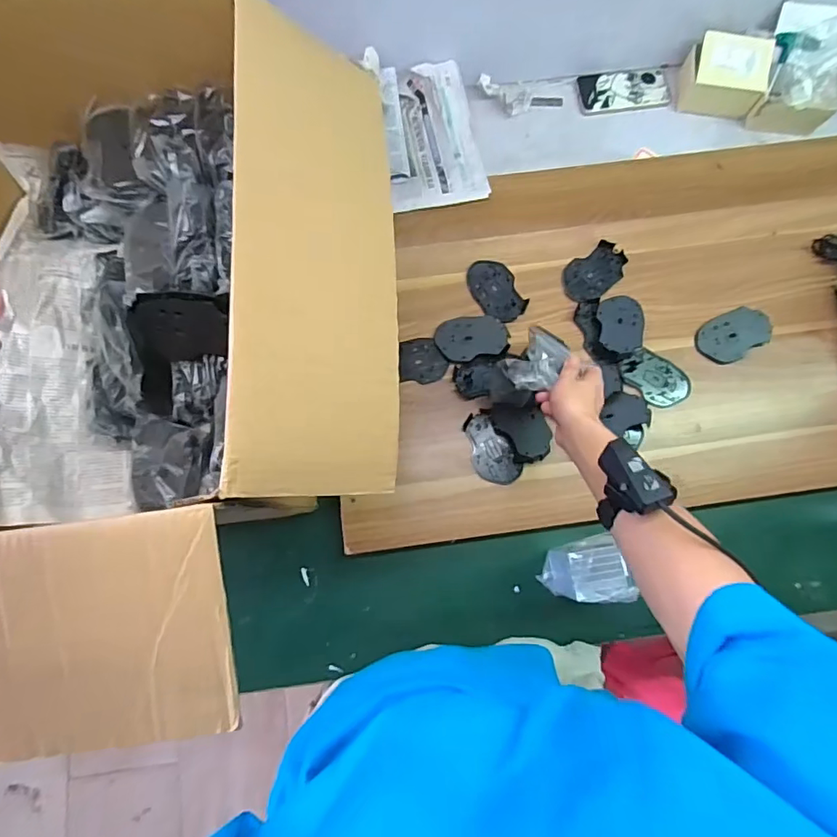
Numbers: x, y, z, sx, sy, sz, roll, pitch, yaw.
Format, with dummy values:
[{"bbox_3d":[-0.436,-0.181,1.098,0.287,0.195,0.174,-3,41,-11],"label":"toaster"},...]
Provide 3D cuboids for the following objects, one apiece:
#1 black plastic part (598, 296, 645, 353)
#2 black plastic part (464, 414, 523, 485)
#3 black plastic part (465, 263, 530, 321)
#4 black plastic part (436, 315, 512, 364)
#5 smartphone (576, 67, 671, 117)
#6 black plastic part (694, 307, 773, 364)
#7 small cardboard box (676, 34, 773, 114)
[{"bbox_3d":[0.330,-0.153,0.818,0.070,0.010,0.108,6,64,8],"label":"black plastic part"},{"bbox_3d":[0.108,0.051,0.774,0.061,0.011,0.113,-31,80,-6],"label":"black plastic part"},{"bbox_3d":[0.130,-0.216,0.844,0.074,0.006,0.118,-30,76,-7],"label":"black plastic part"},{"bbox_3d":[0.086,-0.130,0.807,0.114,0.008,0.072,-11,79,-3],"label":"black plastic part"},{"bbox_3d":[0.392,-0.629,0.962,0.172,0.013,0.090,-7,79,-2],"label":"smartphone"},{"bbox_3d":[0.513,-0.137,0.817,0.122,0.013,0.074,-28,80,-6],"label":"black plastic part"},{"bbox_3d":[0.558,-0.619,0.915,0.140,0.092,0.100,10,79,2],"label":"small cardboard box"}]

